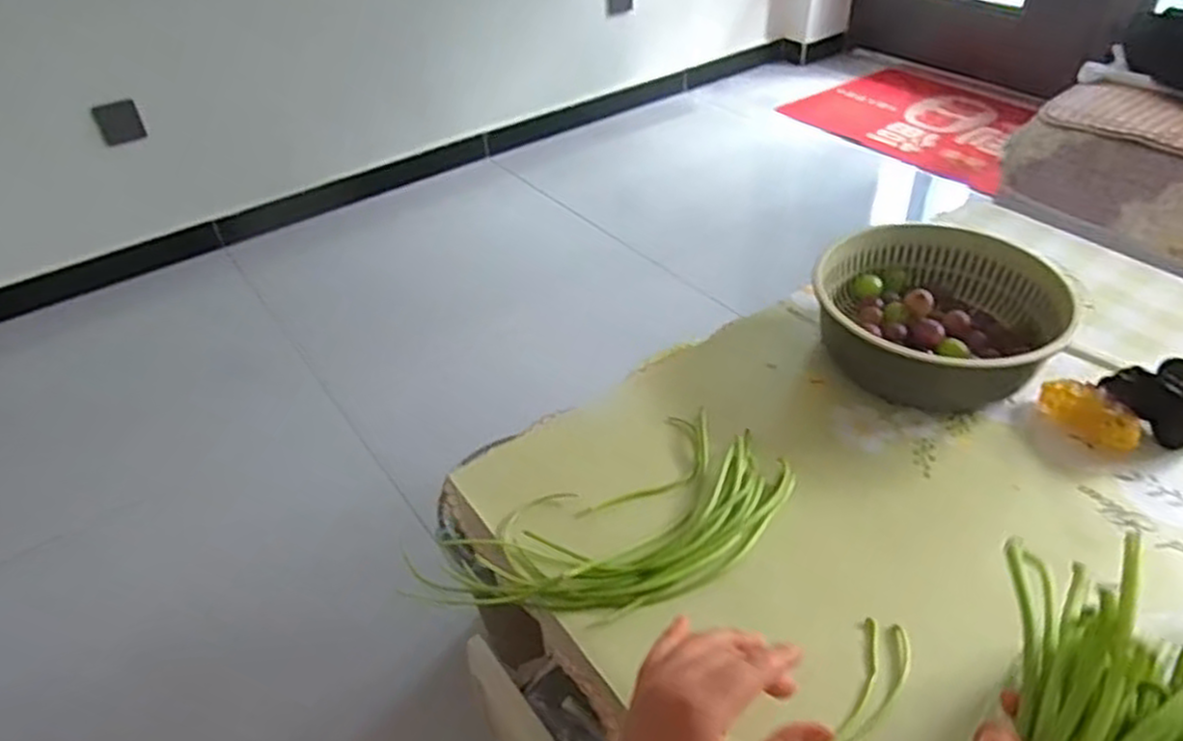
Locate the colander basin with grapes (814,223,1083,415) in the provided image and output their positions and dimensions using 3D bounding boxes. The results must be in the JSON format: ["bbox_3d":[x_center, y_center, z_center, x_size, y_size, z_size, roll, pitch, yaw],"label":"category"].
[{"bbox_3d":[0.328,-0.057,0.734,0.218,0.077,0.191,5,41,11],"label":"colander basin with grapes"}]

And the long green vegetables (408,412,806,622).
[{"bbox_3d":[0.014,0.114,0.587,0.282,0.029,0.149,-19,43,-18],"label":"long green vegetables"}]

